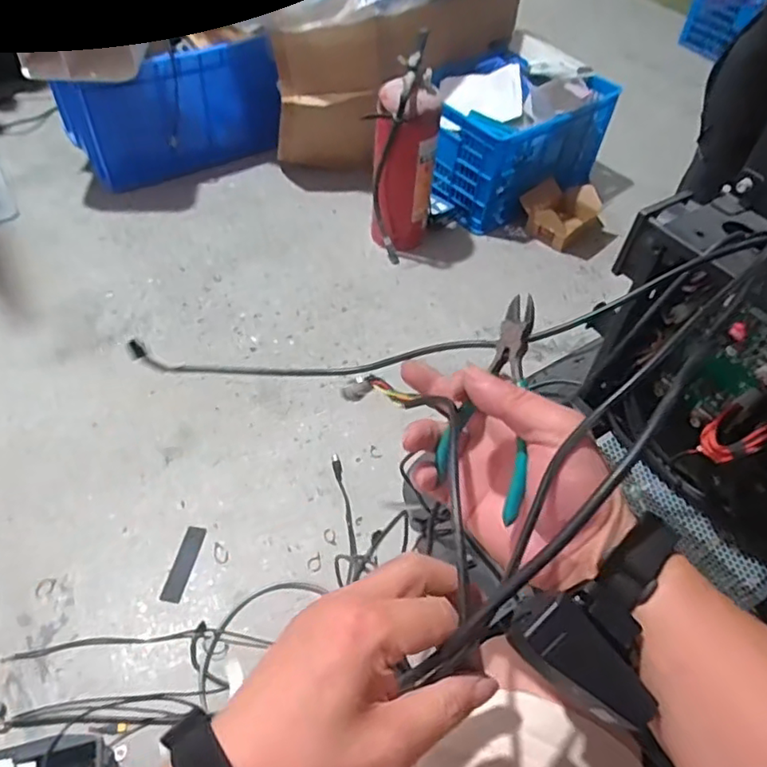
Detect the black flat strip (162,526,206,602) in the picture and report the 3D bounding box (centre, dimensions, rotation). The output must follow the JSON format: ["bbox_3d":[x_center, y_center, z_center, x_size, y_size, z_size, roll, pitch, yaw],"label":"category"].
[{"bbox_3d":[-0.314,0.282,0.947,0.032,0.008,0.123,9,51,2],"label":"black flat strip"}]

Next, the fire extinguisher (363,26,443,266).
[{"bbox_3d":[0.055,-0.497,1.321,0.132,0.400,0.169,39,58,24],"label":"fire extinguisher"}]

